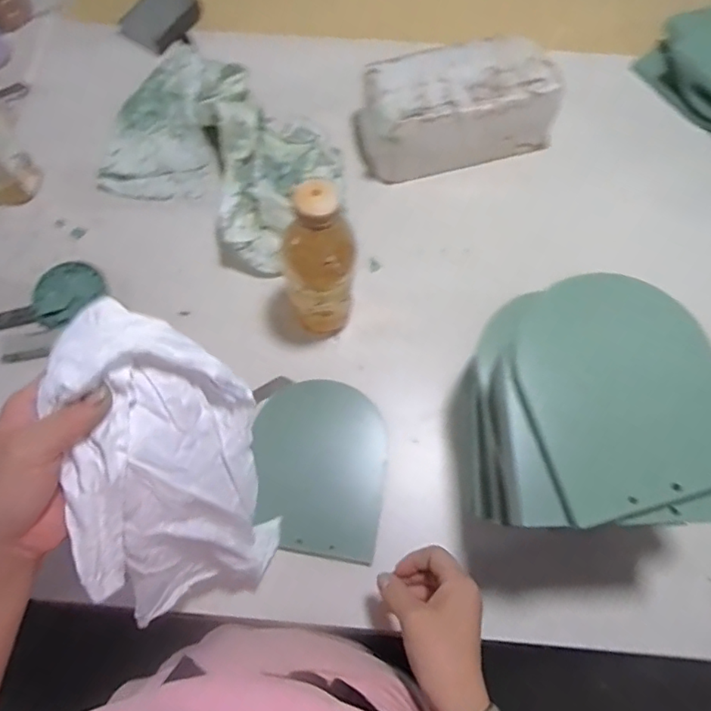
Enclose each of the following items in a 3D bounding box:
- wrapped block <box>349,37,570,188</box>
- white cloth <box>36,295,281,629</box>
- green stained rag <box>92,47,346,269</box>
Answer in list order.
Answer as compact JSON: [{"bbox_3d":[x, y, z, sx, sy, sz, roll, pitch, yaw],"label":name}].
[{"bbox_3d":[0.117,-0.294,0.646,0.222,0.097,0.109,-19,71,-6],"label":"wrapped block"},{"bbox_3d":[-0.137,0.097,0.395,0.055,0.273,0.147,26,49,38],"label":"white cloth"},{"bbox_3d":[-0.157,-0.245,0.649,0.304,0.063,0.210,30,73,11],"label":"green stained rag"}]

